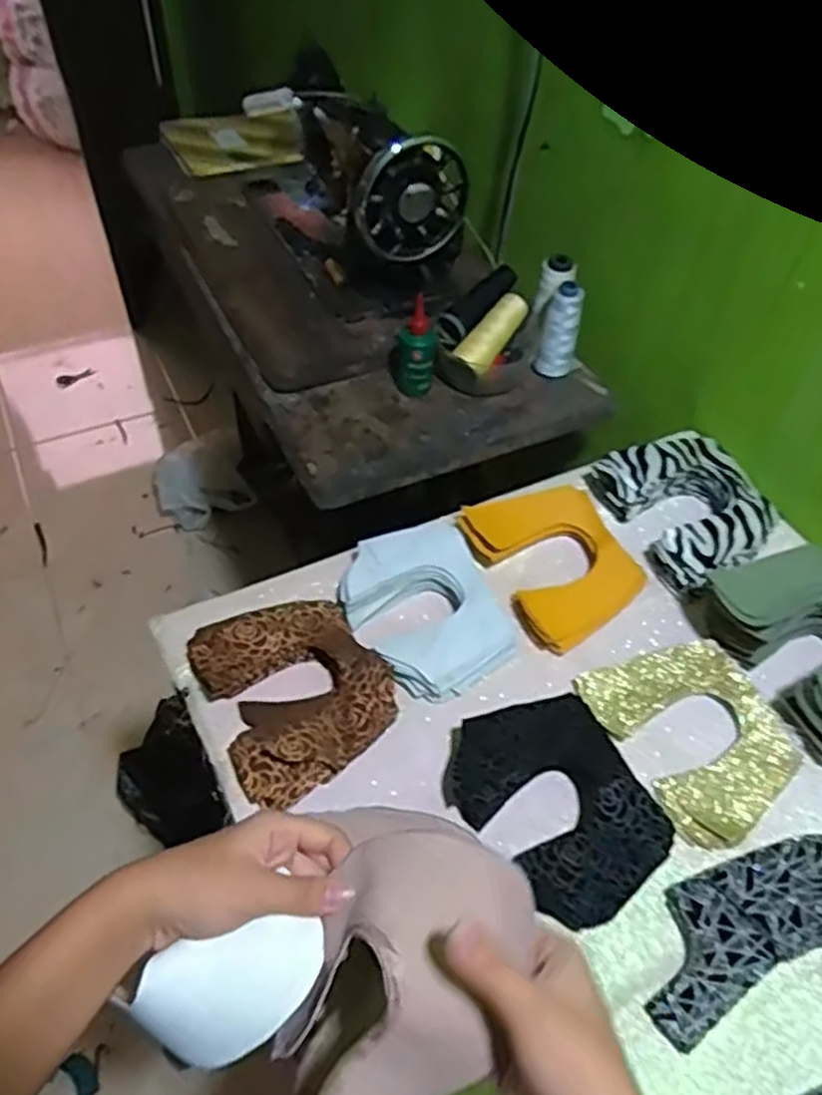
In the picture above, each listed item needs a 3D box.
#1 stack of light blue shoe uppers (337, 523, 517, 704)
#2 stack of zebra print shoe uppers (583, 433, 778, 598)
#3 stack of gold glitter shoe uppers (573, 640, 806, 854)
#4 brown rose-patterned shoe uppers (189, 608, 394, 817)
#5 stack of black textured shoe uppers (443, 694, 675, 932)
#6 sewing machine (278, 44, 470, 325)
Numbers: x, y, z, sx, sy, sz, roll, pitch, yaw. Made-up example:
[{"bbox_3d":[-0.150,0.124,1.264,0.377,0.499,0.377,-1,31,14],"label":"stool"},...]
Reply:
[{"bbox_3d":[0.013,0.055,0.665,0.125,0.038,0.153,-19,54,-18],"label":"stack of light blue shoe uppers"},{"bbox_3d":[0.277,-0.041,0.744,0.136,0.044,0.161,-19,54,-18],"label":"stack of zebra print shoe uppers"},{"bbox_3d":[0.236,0.148,0.617,0.129,0.017,0.159,-21,55,-20],"label":"stack of gold glitter shoe uppers"},{"bbox_3d":[-0.093,0.113,0.618,0.134,0.034,0.163,-21,55,-19],"label":"brown rose-patterned shoe uppers"},{"bbox_3d":[0.107,0.190,0.562,0.125,0.030,0.158,-19,54,-18],"label":"stack of black textured shoe uppers"},{"bbox_3d":[-0.064,-0.462,0.958,0.186,0.190,0.313,-14,53,-15],"label":"sewing machine"}]

